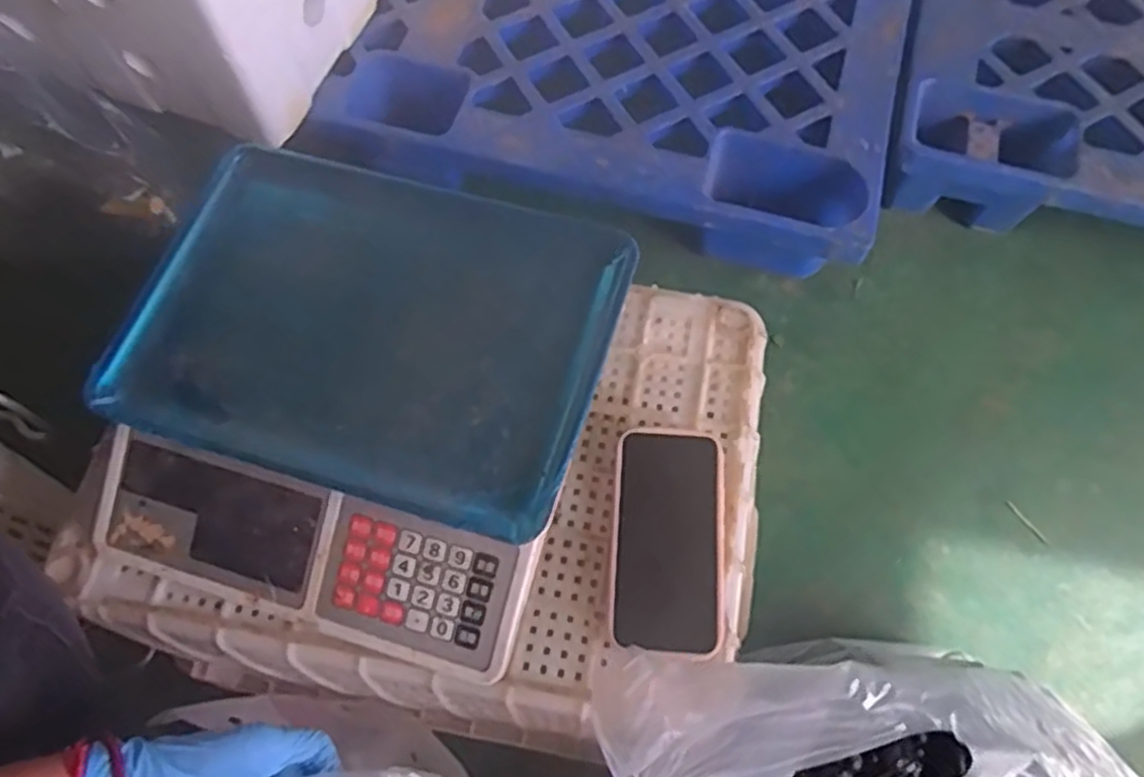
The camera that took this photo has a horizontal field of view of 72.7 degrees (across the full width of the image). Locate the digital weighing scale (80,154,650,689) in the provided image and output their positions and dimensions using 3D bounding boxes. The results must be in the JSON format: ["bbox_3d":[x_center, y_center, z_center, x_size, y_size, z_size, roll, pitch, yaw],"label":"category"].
[{"bbox_3d":[-0.153,-0.001,0.561,0.322,0.086,0.321,16,68,6],"label":"digital weighing scale"}]

